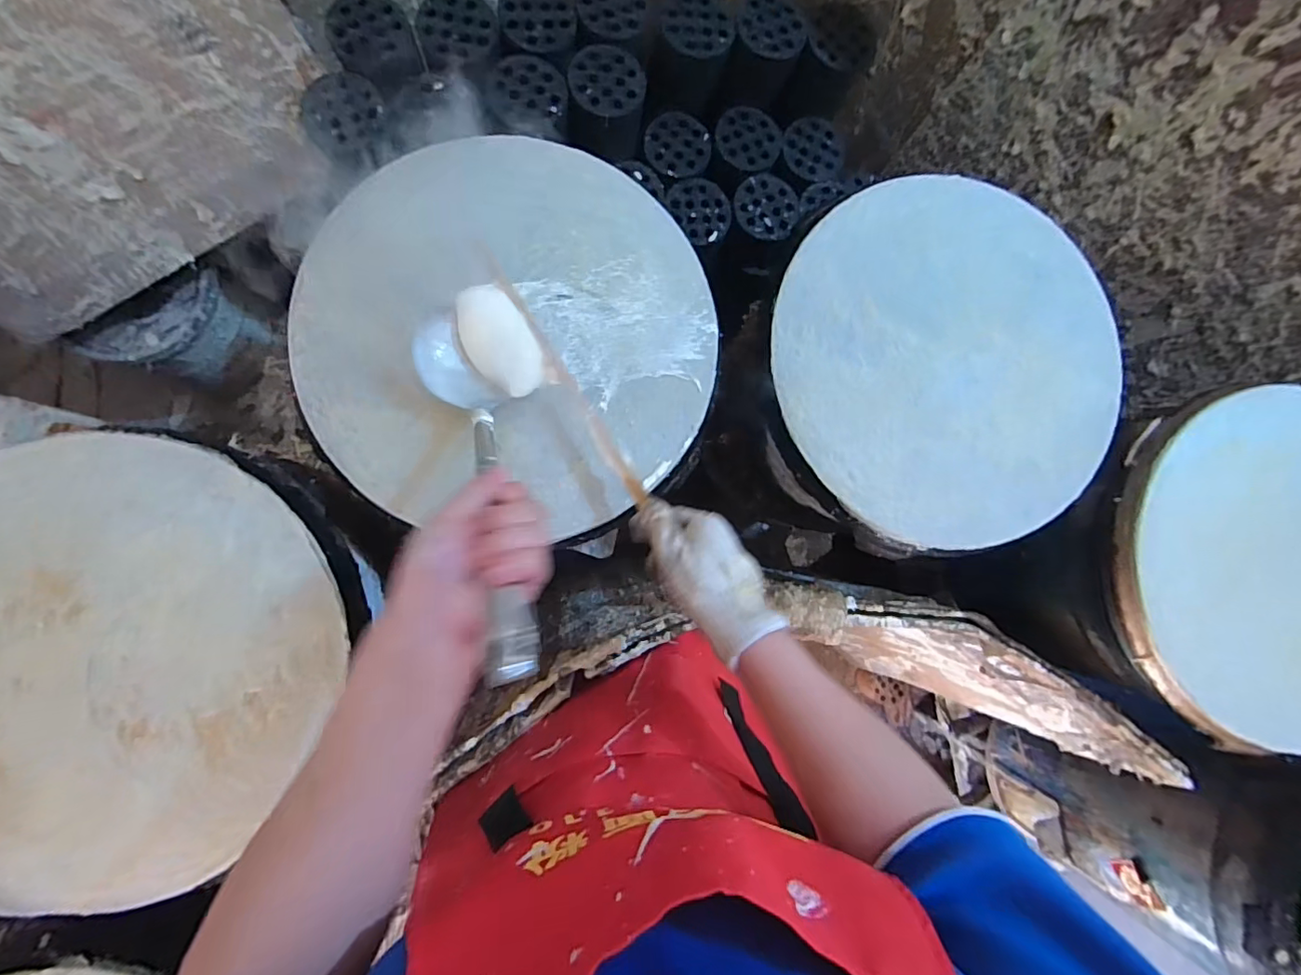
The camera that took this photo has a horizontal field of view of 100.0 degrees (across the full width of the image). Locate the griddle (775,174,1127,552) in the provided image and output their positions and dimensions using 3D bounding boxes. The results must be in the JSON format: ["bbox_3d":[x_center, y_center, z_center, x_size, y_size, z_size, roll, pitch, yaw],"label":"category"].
[{"bbox_3d":[0.311,-0.132,0.562,0.364,0.021,0.374,1,86,-7],"label":"griddle"}]

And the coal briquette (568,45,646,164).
[{"bbox_3d":[-0.065,-0.521,0.748,0.106,0.093,0.098,3,86,-7],"label":"coal briquette"}]

